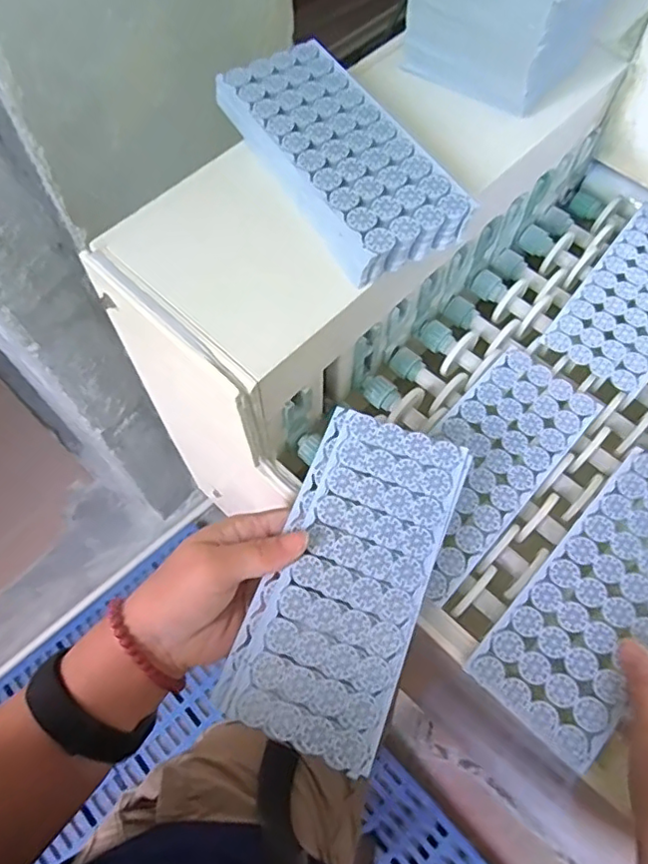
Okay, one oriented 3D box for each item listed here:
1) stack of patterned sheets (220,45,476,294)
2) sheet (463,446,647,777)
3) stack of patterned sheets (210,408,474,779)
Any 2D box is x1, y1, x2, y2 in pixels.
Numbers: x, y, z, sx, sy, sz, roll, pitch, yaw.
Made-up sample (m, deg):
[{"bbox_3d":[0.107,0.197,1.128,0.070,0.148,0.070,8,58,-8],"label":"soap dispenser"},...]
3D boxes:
[{"bbox_3d":[0.007,-0.184,0.391,0.090,0.018,0.189,-29,68,-12],"label":"stack of patterned sheets"},{"bbox_3d":[0.176,0.096,0.363,0.079,0.006,0.192,37,72,28],"label":"sheet"},{"bbox_3d":[0.016,0.084,0.352,0.091,0.019,0.190,20,68,10],"label":"stack of patterned sheets"}]

